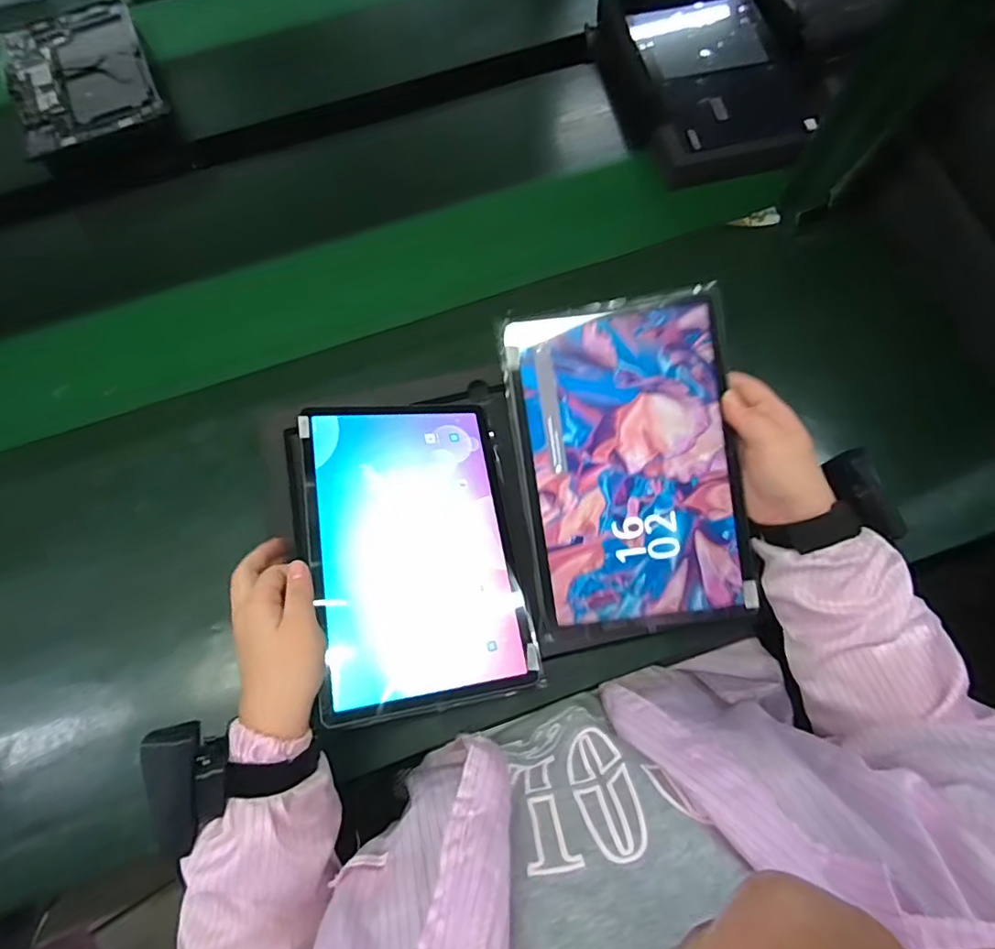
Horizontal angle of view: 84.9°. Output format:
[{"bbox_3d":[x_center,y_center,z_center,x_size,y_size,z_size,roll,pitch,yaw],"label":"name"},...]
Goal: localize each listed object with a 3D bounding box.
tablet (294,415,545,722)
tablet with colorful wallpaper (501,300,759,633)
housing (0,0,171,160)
[{"bbox_3d":[-0.067,0.056,0.451,0.165,0.007,0.250,-4,68,-22],"label":"tablet"},{"bbox_3d":[0.104,-0.008,0.434,0.162,0.004,0.250,-10,92,6],"label":"tablet with colorful wallpaper"},{"bbox_3d":[-0.524,-0.504,0.682,0.164,0.011,0.249,-25,73,-7],"label":"housing"}]

